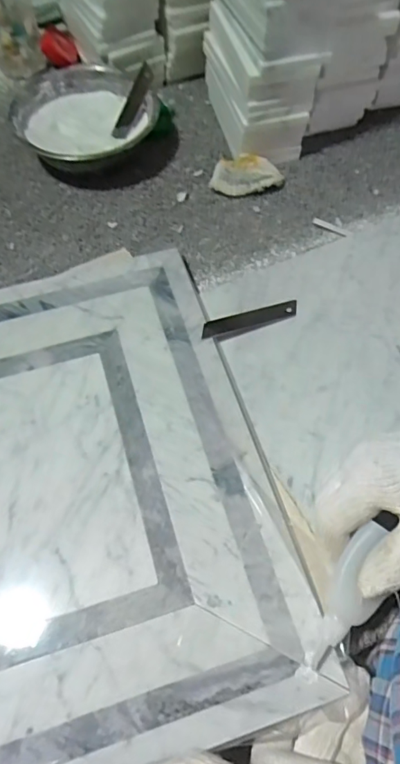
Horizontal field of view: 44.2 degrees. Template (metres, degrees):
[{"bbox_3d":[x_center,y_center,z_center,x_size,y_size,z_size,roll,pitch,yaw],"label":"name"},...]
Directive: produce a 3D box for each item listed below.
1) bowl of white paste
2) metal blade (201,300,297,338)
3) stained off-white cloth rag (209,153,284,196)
[{"bbox_3d":[-0.127,-0.300,0.577,0.163,0.054,0.155,-1,59,1],"label":"bowl of white paste"},{"bbox_3d":[0.047,-0.060,0.463,0.098,0.004,0.017,-16,67,-16],"label":"metal blade"},{"bbox_3d":[0.054,-0.234,0.560,0.077,0.019,0.051,6,60,5],"label":"stained off-white cloth rag"}]

